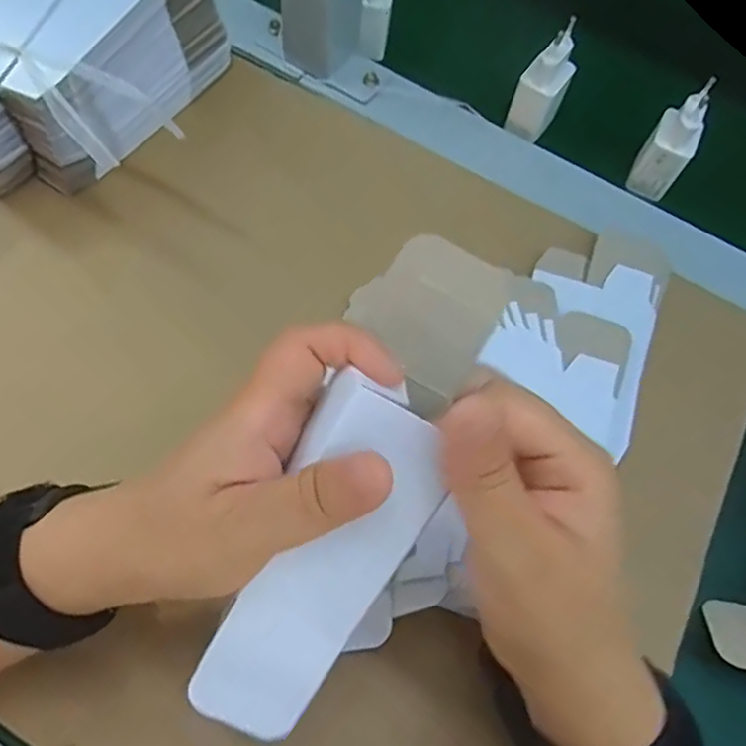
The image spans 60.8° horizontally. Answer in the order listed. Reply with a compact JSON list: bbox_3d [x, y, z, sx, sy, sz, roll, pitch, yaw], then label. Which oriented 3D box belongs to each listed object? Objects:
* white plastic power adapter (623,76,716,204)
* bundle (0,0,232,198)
[{"bbox_3d":[0.202,-0.155,0.426,0.030,0.079,0.027,33,66,9],"label":"white plastic power adapter"},{"bbox_3d":[-0.171,-0.181,0.379,0.084,0.081,0.178,26,65,7],"label":"bundle"}]

